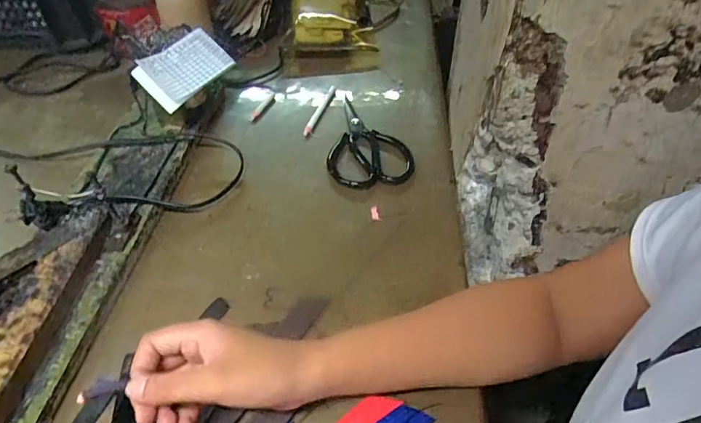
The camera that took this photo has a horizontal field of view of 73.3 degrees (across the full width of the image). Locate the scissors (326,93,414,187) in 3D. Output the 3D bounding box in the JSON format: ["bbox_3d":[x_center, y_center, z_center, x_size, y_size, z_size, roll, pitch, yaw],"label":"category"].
[{"bbox_3d":[0.022,-0.092,0.602,0.103,0.013,0.177,-3,46,-2],"label":"scissors"}]

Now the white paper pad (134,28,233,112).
[{"bbox_3d":[-0.195,-0.170,0.554,0.061,0.017,0.102,45,60,-6],"label":"white paper pad"}]

